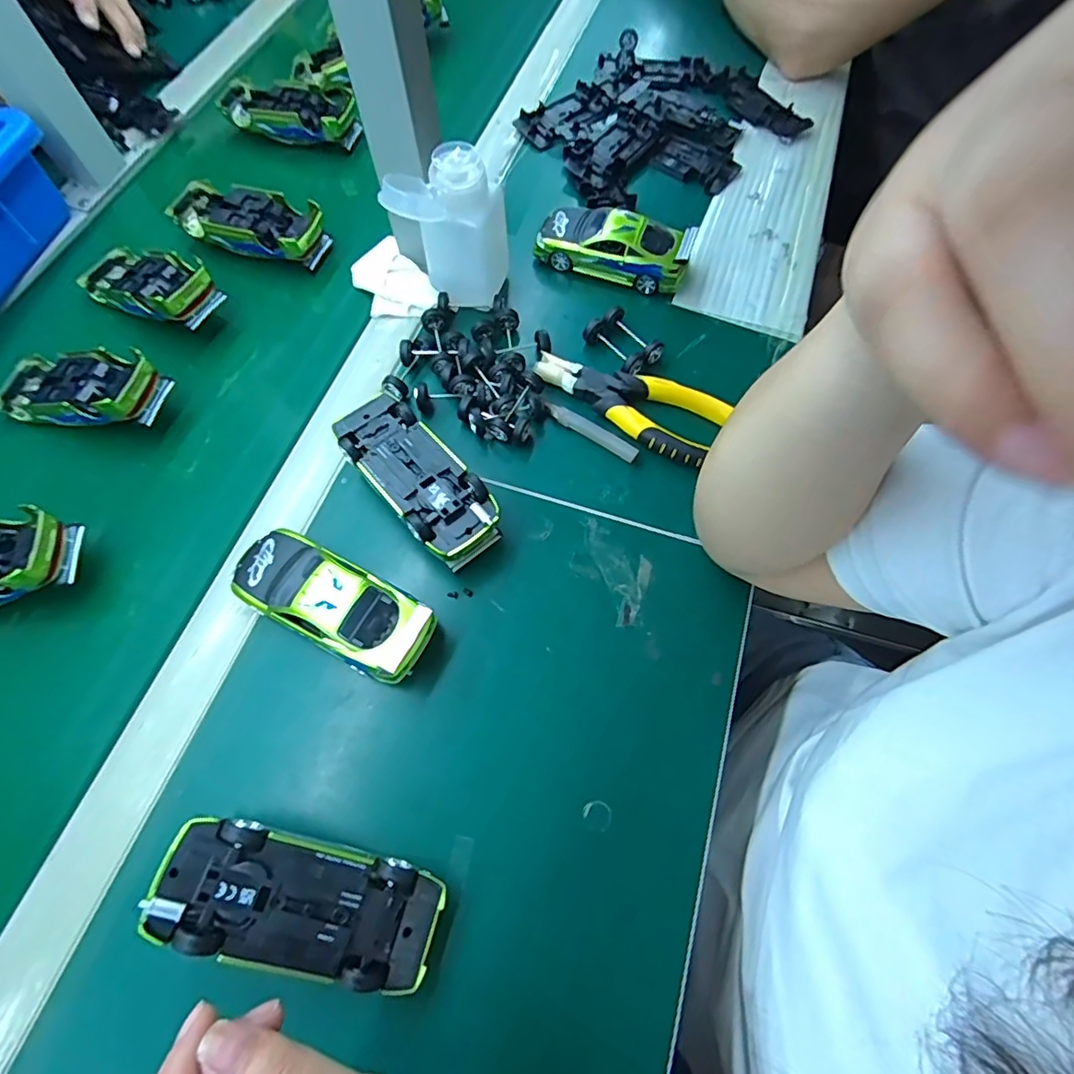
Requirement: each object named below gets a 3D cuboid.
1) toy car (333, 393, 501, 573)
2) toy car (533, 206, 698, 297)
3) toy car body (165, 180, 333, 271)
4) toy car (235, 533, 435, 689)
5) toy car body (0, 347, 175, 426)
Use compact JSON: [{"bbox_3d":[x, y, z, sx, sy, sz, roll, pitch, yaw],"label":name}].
[{"bbox_3d":[-0.080,-0.038,0.377,0.056,0.036,0.129,-39,71,-16],"label":"toy car"},{"bbox_3d":[0.067,-0.251,0.478,0.130,0.038,0.051,18,66,7],"label":"toy car"},{"bbox_3d":[-0.251,-0.273,0.486,0.135,0.032,0.055,20,67,5],"label":"toy car body"},{"bbox_3d":[-0.125,0.040,0.341,0.127,0.040,0.054,25,67,10],"label":"toy car"},{"bbox_3d":[-0.339,-0.110,0.413,0.129,0.031,0.055,6,66,13],"label":"toy car body"}]

